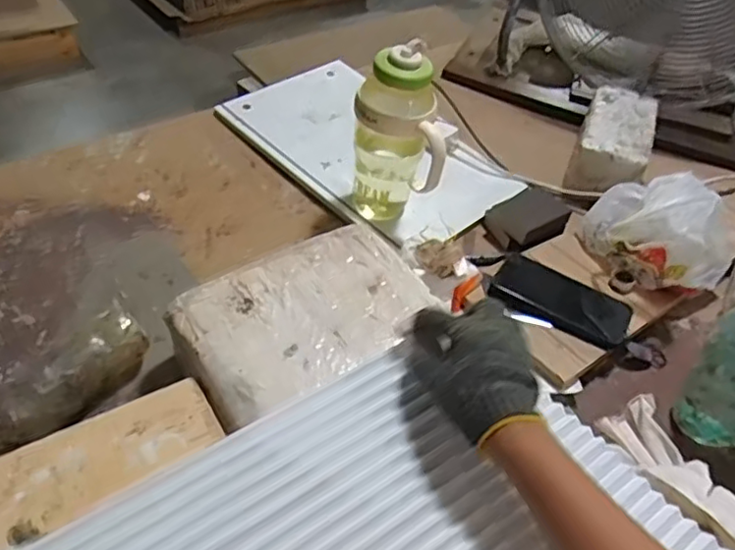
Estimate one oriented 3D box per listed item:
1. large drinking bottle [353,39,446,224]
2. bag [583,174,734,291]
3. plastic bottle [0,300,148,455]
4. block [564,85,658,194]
[{"bbox_3d":[0.041,-0.174,0.839,0.117,0.225,0.095,6,44,0],"label":"large drinking bottle"},{"bbox_3d":[0.390,-0.059,0.851,0.188,0.131,0.186,32,50,25],"label":"bag"},{"bbox_3d":[-0.332,0.114,0.662,0.079,0.063,0.208,32,51,24],"label":"plastic bottle"},{"bbox_3d":[0.410,-0.218,1.052,0.113,0.079,0.235,19,46,14],"label":"block"}]

